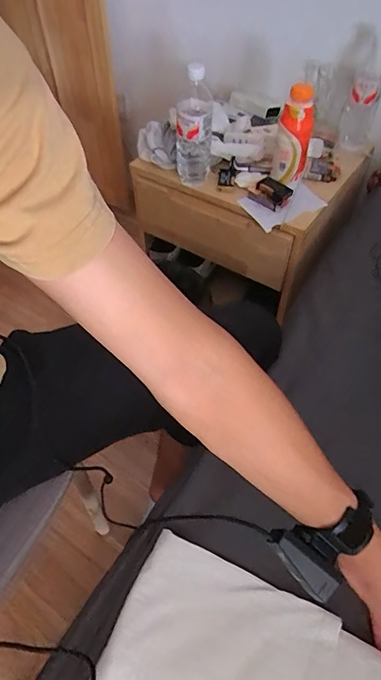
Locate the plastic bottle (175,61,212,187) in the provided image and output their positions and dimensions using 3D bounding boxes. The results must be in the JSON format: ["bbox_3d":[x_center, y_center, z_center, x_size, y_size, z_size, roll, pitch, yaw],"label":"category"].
[{"bbox_3d":[0.006,-0.432,0.863,0.073,0.214,0.076,4,51,4],"label":"plastic bottle"}]

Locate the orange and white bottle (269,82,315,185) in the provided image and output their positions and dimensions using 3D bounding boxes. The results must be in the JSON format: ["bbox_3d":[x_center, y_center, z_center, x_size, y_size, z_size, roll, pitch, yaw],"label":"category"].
[{"bbox_3d":[0.205,-0.414,0.844,0.071,0.174,0.079,12,52,11],"label":"orange and white bottle"}]

